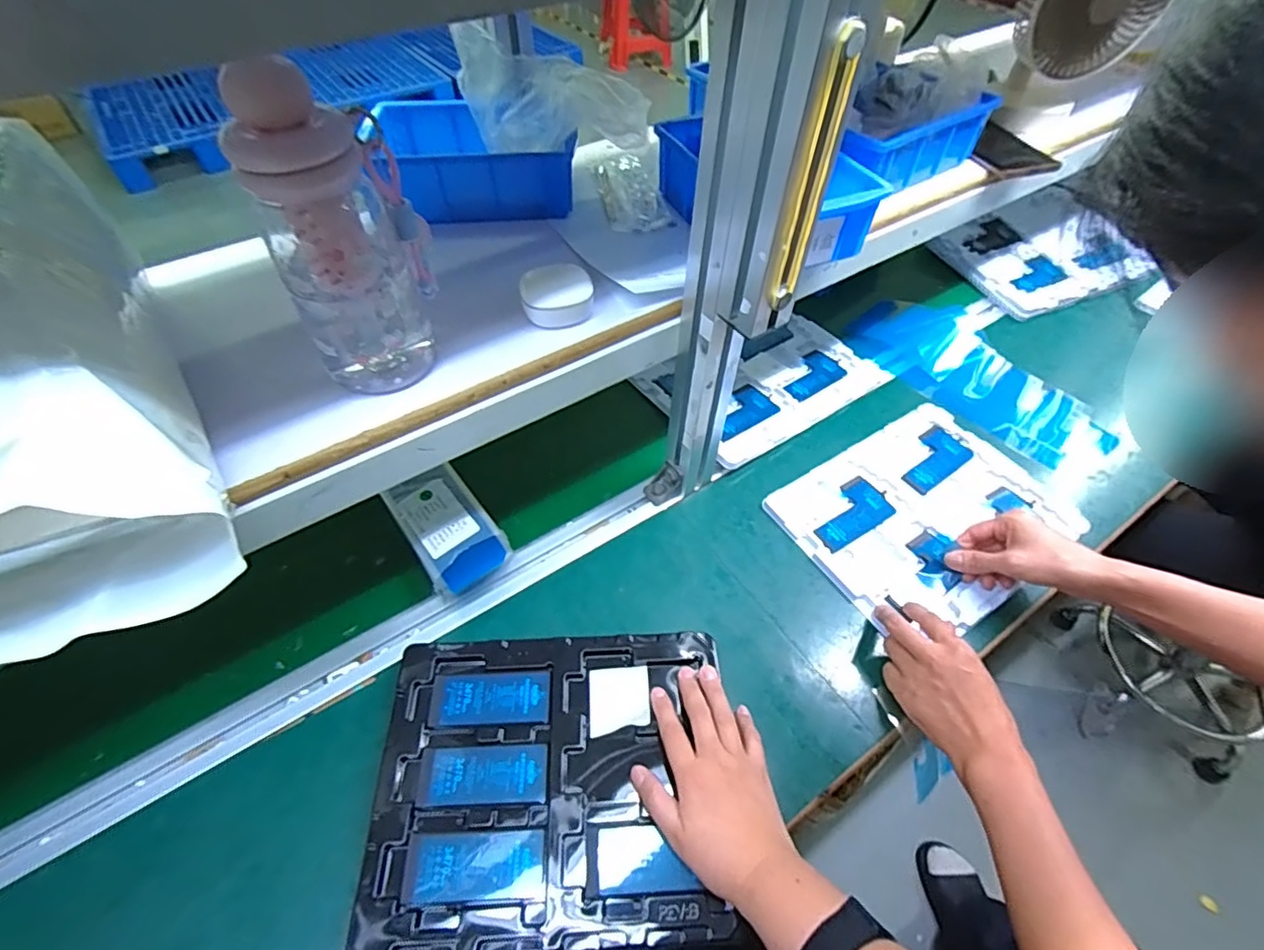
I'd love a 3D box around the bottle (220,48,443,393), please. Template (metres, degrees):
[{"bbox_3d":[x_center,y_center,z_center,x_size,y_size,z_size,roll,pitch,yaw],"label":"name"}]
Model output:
[{"bbox_3d":[-0.176,-0.143,0.358,0.088,0.184,0.065,-23,56,-17],"label":"bottle"}]

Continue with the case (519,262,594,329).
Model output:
[{"bbox_3d":[-0.060,-0.146,0.458,0.055,0.027,0.049,-9,53,-7],"label":"case"}]

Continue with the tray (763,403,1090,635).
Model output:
[{"bbox_3d":[0.324,0.045,0.632,0.286,0.014,0.230,-27,57,-20],"label":"tray"}]

